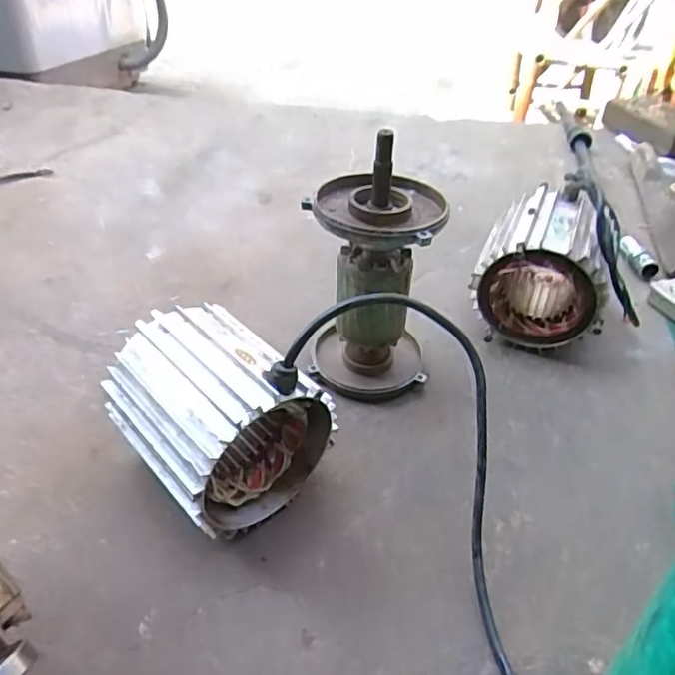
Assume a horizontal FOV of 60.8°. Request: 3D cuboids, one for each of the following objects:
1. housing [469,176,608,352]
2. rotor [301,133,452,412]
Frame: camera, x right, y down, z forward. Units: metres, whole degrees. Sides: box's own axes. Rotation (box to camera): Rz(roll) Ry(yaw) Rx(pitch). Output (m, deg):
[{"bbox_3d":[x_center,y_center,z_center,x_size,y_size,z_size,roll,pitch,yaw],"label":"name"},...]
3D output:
[{"bbox_3d":[0.250,-0.084,0.713,0.142,0.148,0.160,16,43,14],"label":"housing"},{"bbox_3d":[0.037,-0.063,0.606,0.130,0.246,0.131,4,42,2],"label":"rotor"}]

